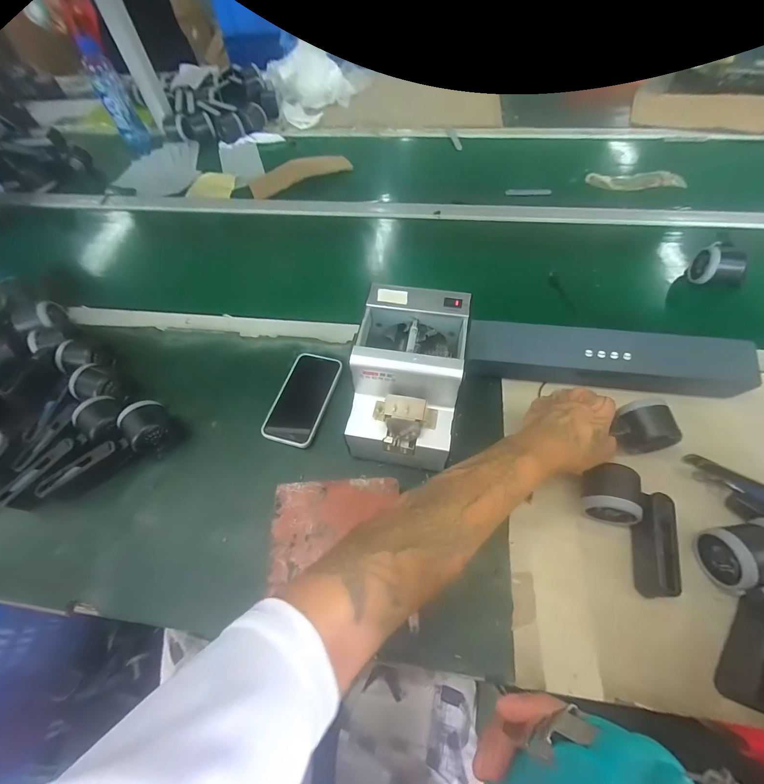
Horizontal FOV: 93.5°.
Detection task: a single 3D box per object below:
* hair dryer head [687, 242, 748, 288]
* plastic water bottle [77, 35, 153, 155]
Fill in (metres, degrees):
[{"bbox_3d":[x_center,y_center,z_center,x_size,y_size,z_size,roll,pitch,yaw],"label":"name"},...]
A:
[{"bbox_3d":[0.547,-0.205,0.585,0.048,0.051,0.077,2,58,5],"label":"hair dryer head"},{"bbox_3d":[-0.689,-0.758,0.923,0.056,0.209,0.059,-19,59,-9],"label":"plastic water bottle"}]

